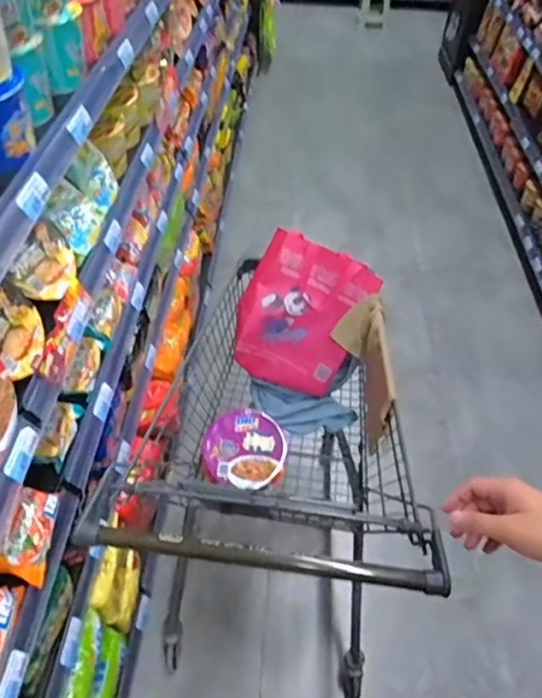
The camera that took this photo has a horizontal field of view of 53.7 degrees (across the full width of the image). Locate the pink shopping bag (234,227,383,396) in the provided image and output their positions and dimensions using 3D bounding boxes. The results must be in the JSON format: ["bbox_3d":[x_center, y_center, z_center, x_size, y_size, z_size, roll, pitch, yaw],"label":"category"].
[{"bbox_3d":[0.067,-0.077,1.295,0.277,0.350,0.063,24,17,2],"label":"pink shopping bag"}]

